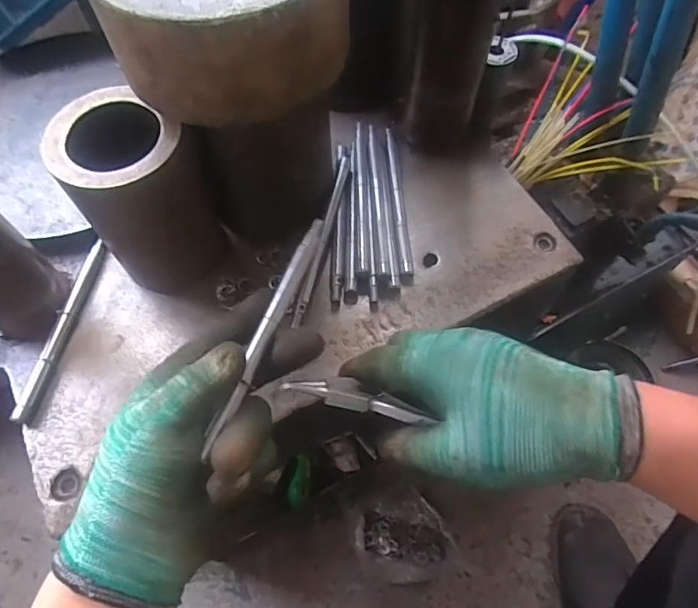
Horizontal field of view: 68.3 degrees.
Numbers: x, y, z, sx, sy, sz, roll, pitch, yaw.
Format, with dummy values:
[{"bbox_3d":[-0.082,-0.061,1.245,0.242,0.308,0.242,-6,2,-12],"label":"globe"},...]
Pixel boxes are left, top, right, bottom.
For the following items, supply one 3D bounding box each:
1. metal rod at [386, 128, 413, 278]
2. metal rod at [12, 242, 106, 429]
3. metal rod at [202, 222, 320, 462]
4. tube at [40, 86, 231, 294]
[{"bbox_3d":[0.043,-0.095,0.461,0.010,0.007,0.160,-3,63,-1],"label":"metal rod"},{"bbox_3d":[-0.227,0.017,0.410,0.011,0.014,0.155,8,63,5],"label":"metal rod"},{"bbox_3d":[-0.048,0.012,0.308,0.012,0.006,0.156,17,65,9],"label":"metal rod"},{"bbox_3d":[-0.151,-0.076,0.387,0.082,0.133,0.091,-36,67,-16],"label":"tube"}]

